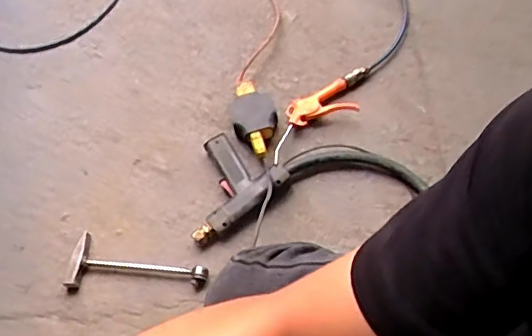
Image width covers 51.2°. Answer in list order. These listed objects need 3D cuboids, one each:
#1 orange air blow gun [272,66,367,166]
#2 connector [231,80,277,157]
[{"bbox_3d":[0.098,-0.115,1.056,0.271,0.039,0.098,-34,66,-14],"label":"orange air blow gun"},{"bbox_3d":[-0.023,-0.094,1.057,0.087,0.043,0.162,-10,63,-1],"label":"connector"}]

